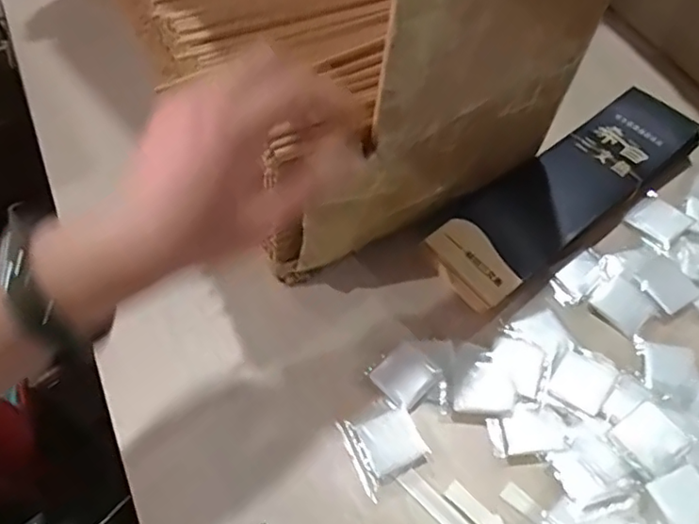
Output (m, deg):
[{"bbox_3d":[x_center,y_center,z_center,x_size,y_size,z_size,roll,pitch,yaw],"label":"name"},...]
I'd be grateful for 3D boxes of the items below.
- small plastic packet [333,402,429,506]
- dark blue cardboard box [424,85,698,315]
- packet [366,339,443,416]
[{"bbox_3d":[0.024,0.126,0.404,0.049,0.004,0.052,-24,59,-13],"label":"small plastic packet"},{"bbox_3d":[0.193,-0.063,0.506,0.291,0.036,0.085,-36,62,-19],"label":"dark blue cardboard box"},{"bbox_3d":[0.040,0.082,0.423,0.045,0.004,0.045,-39,63,-21],"label":"packet"}]

